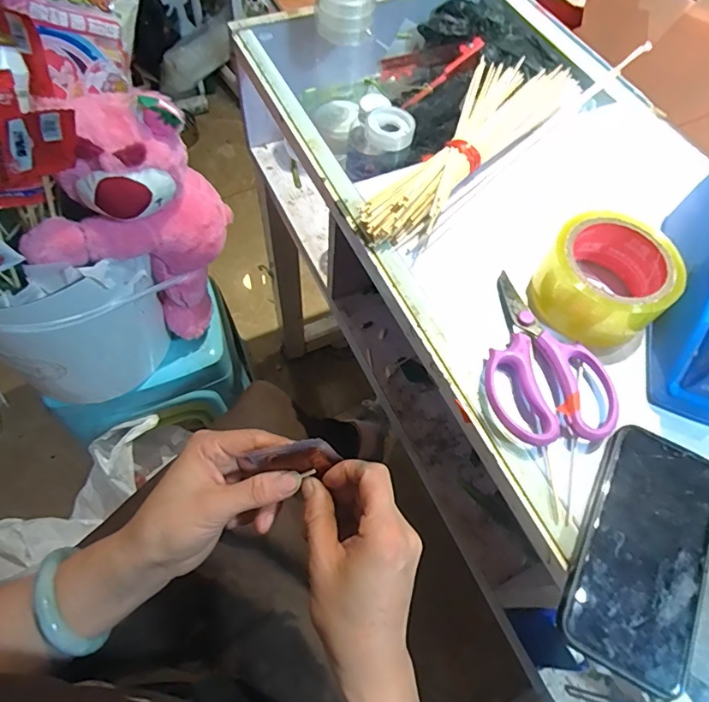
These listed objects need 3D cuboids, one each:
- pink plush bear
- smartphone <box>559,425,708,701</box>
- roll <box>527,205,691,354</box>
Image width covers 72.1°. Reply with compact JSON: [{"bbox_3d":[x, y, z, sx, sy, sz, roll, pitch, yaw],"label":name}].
[{"bbox_3d":[-0.252,-0.136,0.585,0.200,0.307,0.130,-13,64,-10],"label":"pink plush bear"},{"bbox_3d":[0.192,0.128,0.322,0.076,0.007,0.158,26,63,10],"label":"smartphone"},{"bbox_3d":[0.207,-0.058,0.406,0.096,0.057,0.097,2,62,-3],"label":"roll"}]

